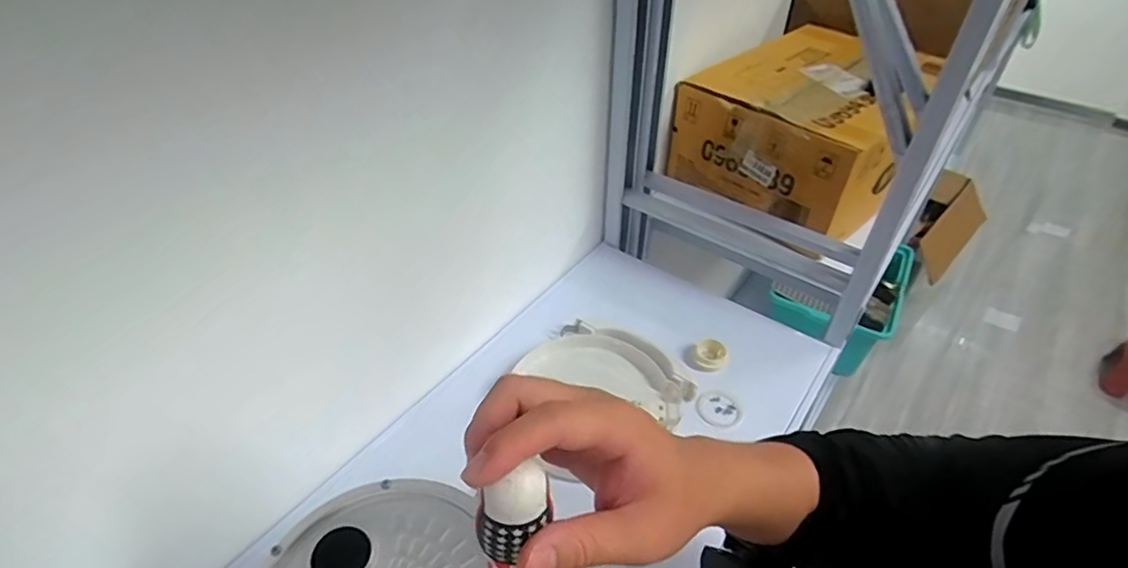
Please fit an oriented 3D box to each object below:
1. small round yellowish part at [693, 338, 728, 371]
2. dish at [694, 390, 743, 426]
[{"bbox_3d":[0.200,0.096,0.801,0.034,0.028,0.043,-3,44,-8],"label":"small round yellowish part"},{"bbox_3d":[0.197,0.160,0.744,0.056,0.010,0.049,14,45,11],"label":"dish"}]

